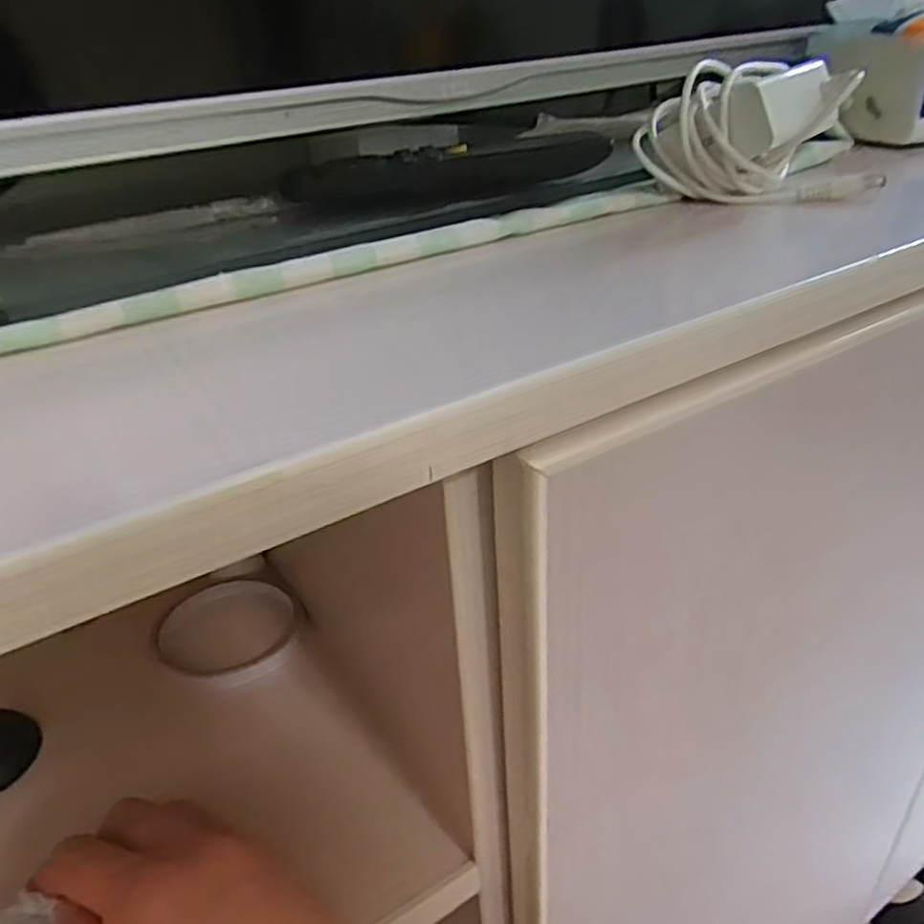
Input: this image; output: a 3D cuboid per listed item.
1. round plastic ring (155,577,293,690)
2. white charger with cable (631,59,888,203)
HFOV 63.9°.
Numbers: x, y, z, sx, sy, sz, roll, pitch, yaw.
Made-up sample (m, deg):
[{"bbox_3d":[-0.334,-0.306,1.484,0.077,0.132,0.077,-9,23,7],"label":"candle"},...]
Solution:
[{"bbox_3d":[-0.137,0.097,0.429,0.075,0.017,0.066,-1,31,6],"label":"round plastic ring"},{"bbox_3d":[0.130,-0.145,0.325,0.100,0.050,0.045,5,32,15],"label":"white charger with cable"}]

